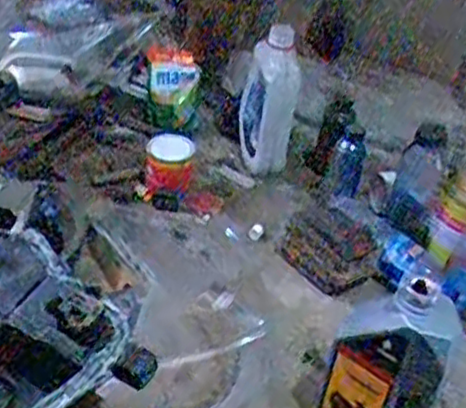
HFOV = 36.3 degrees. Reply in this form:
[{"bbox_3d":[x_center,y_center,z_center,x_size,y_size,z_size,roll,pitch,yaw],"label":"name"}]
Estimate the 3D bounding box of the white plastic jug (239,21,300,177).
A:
[{"bbox_3d":[0.058,-0.157,1.129,0.083,0.218,0.074,8,39,-2],"label":"white plastic jug"}]

